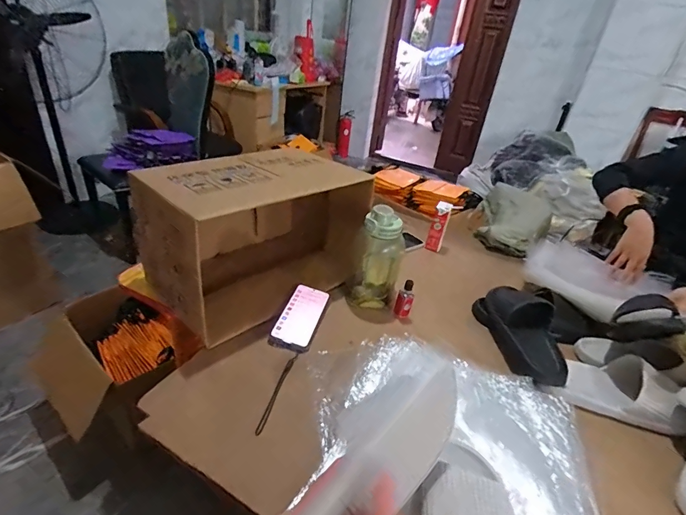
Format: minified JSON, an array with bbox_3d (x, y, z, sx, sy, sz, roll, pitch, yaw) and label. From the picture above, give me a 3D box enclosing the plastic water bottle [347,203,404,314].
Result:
[{"bbox_3d":[0.069,0.007,0.776,0.100,0.211,0.073,10,32,4],"label":"plastic water bottle"}]

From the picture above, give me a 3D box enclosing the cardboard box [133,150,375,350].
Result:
[{"bbox_3d":[-0.194,-0.067,0.845,0.445,0.280,0.270,-20,41,-38],"label":"cardboard box"}]

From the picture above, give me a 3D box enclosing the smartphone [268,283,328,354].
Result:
[{"bbox_3d":[-0.083,0.119,0.750,0.078,0.008,0.176,22,36,2],"label":"smartphone"}]

